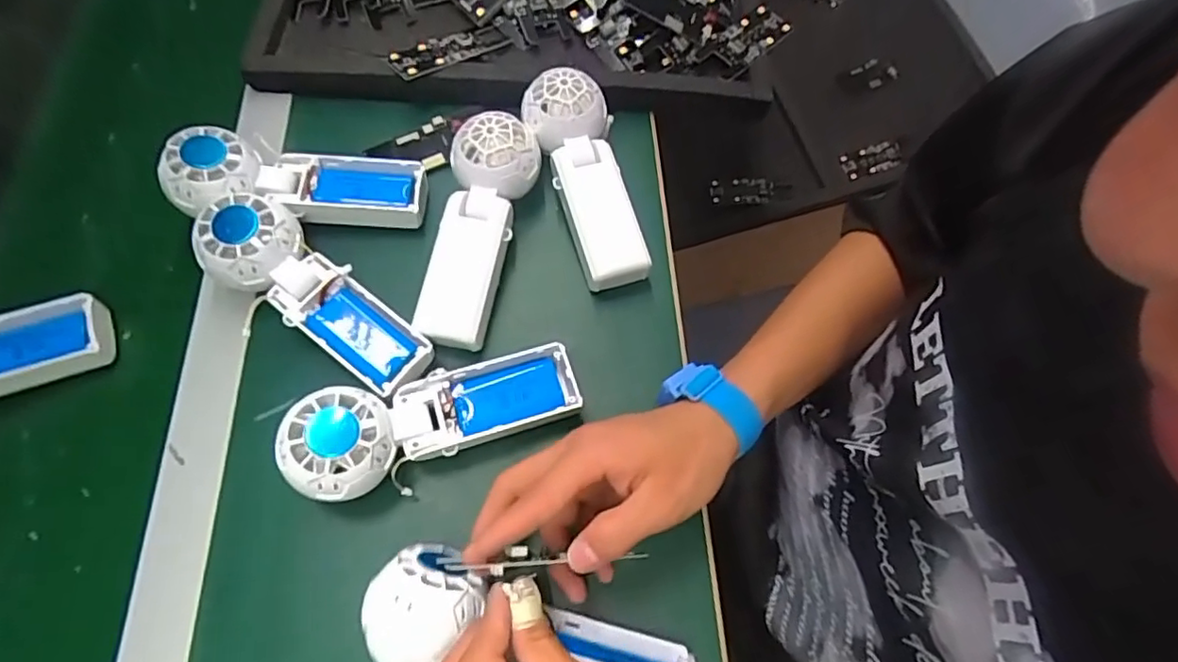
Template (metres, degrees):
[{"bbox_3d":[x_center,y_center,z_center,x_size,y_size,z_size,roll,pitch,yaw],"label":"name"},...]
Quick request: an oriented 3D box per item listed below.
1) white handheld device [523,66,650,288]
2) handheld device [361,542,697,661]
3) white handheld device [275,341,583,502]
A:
[{"bbox_3d":[-0.001,-0.110,0.446,0.061,0.065,0.160,-15,67,-6],"label":"white handheld device"},{"bbox_3d":[-0.028,0.160,0.318,0.174,0.055,0.059,17,67,-5],"label":"handheld device"},{"bbox_3d":[-0.094,0.050,0.372,0.172,0.038,0.062,-16,67,-22],"label":"white handheld device"}]

